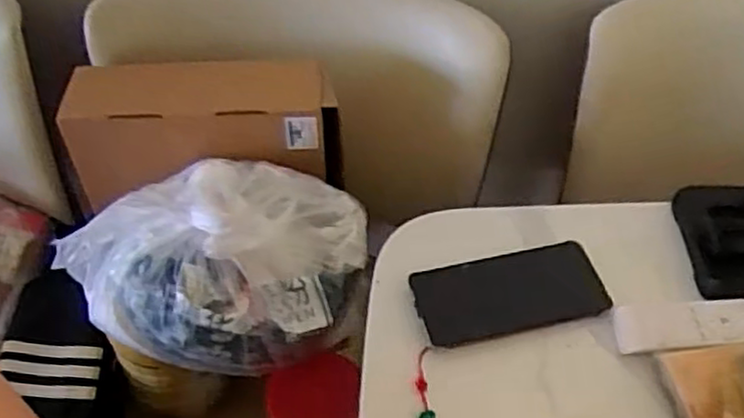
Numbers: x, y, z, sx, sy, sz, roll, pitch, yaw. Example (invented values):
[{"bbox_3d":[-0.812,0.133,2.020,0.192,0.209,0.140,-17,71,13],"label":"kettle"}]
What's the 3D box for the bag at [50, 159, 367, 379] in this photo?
[{"bbox_3d":[-0.145,0.033,0.642,0.267,0.175,0.161,-2,51,-2],"label":"bag"}]

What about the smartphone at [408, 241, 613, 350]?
[{"bbox_3d":[0.116,0.071,0.604,0.155,0.009,0.073,-9,51,-8],"label":"smartphone"}]

